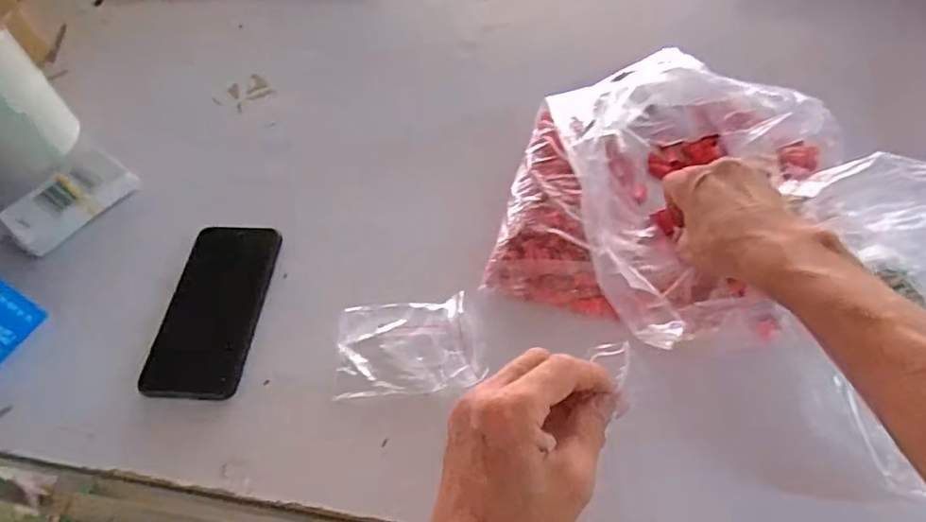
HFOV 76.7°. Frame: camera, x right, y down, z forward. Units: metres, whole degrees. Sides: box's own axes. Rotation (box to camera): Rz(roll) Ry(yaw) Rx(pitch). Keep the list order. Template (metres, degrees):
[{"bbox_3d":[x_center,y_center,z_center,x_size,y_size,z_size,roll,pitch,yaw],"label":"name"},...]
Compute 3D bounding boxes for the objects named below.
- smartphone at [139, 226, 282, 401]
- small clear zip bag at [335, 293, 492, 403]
[{"bbox_3d":[-0.203,0.036,0.481,0.074,0.008,0.156,5,56,-2],"label":"smartphone"},{"bbox_3d":[-0.041,0.061,0.445,0.114,0.025,0.073,-3,56,3],"label":"small clear zip bag"}]

